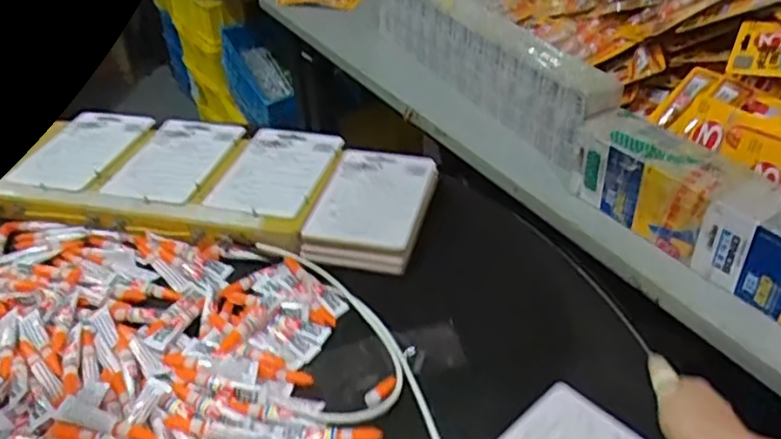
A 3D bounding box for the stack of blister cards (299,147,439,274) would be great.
[{"bbox_3d":[-0.020,-0.019,0.742,0.118,0.028,0.176,7,40,13],"label":"stack of blister cards"}]

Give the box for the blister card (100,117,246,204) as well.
[{"bbox_3d":[-0.264,-0.080,0.809,0.126,0.009,0.171,9,41,13],"label":"blister card"}]

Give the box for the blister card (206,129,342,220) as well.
[{"bbox_3d":[-0.135,-0.062,0.778,0.122,0.013,0.169,8,41,12],"label":"blister card"}]

